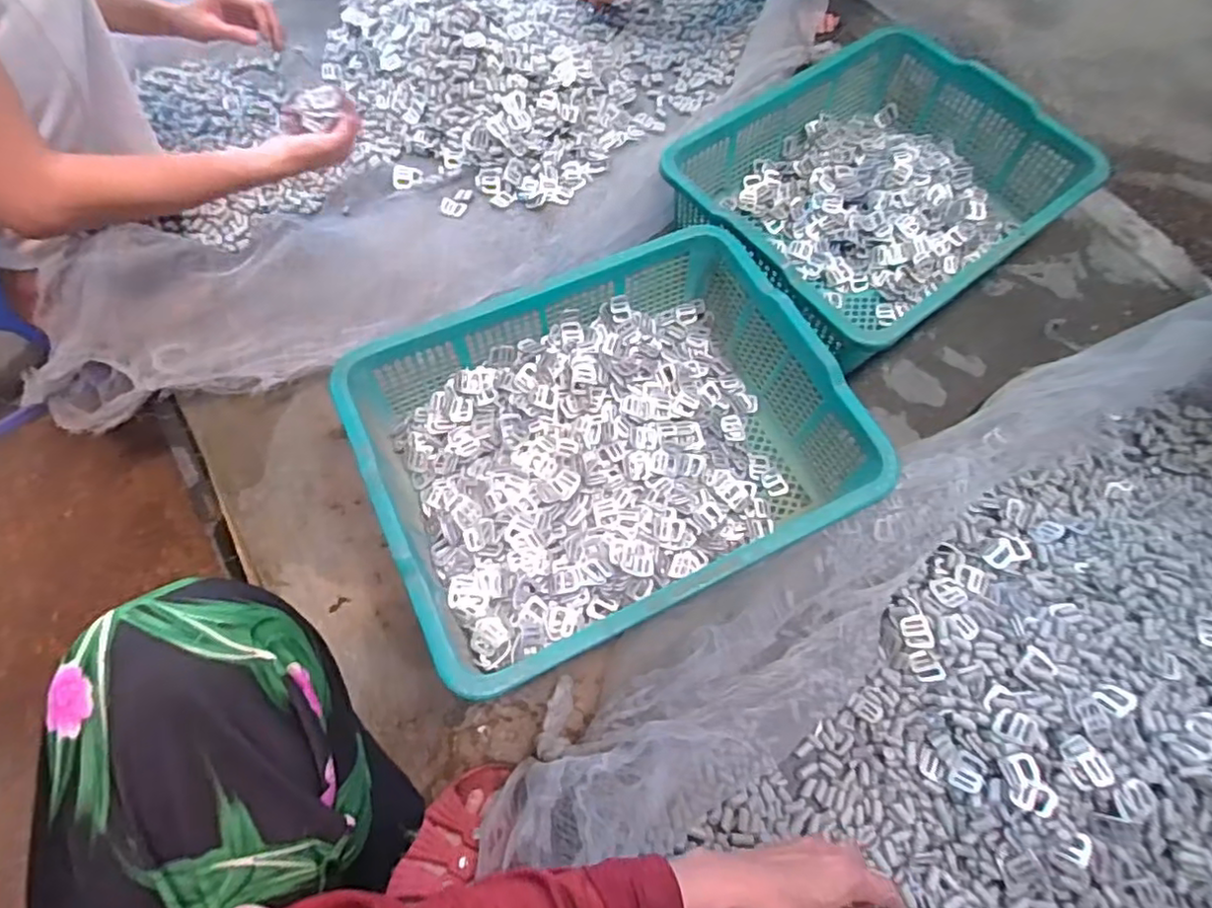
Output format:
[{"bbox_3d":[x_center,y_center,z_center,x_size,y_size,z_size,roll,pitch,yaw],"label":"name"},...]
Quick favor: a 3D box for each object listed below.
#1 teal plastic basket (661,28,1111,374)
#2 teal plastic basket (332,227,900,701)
[{"bbox_3d":[0.345,-0.346,0.847,0.484,0.111,0.384,-37,70,-16],"label":"teal plastic basket"},{"bbox_3d":[0.005,-0.012,0.678,0.455,0.122,0.363,-24,67,-11],"label":"teal plastic basket"}]

